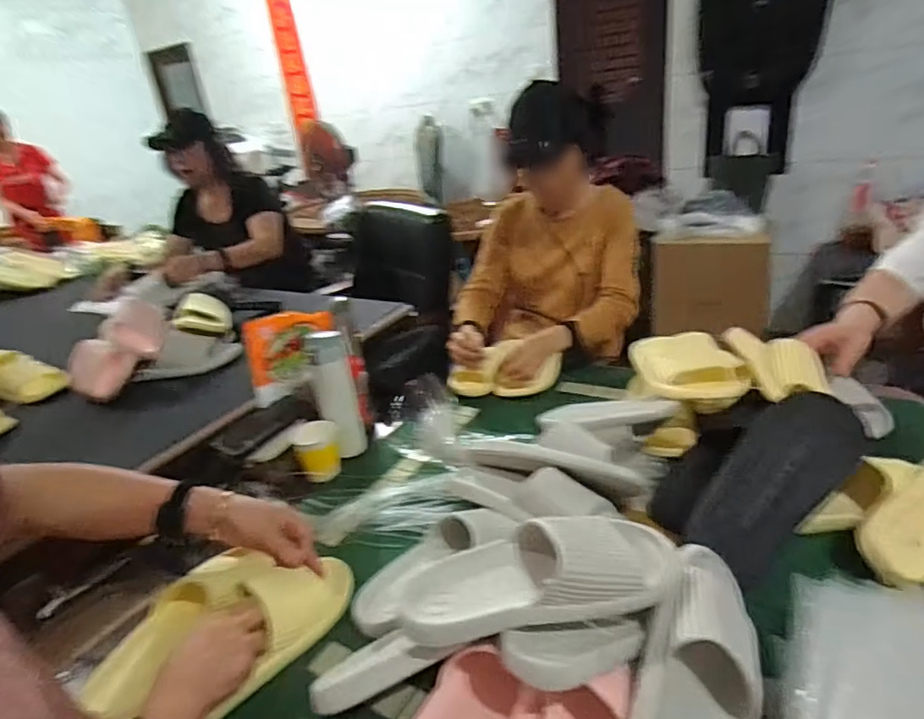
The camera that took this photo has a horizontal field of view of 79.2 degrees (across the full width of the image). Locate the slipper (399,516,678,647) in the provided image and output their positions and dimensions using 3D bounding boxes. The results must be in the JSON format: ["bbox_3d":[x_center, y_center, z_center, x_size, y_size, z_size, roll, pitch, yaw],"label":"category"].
[{"bbox_3d":[0.072,0.199,0.536,0.264,0.068,0.103,-6,25,3],"label":"slipper"}]

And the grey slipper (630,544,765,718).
[{"bbox_3d":[0.202,0.278,0.479,0.091,0.079,0.253,10,47,33],"label":"grey slipper"}]

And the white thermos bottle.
[{"bbox_3d":[-0.219,0.068,0.979,0.065,0.230,0.068,-13,26,-10],"label":"white thermos bottle"}]

